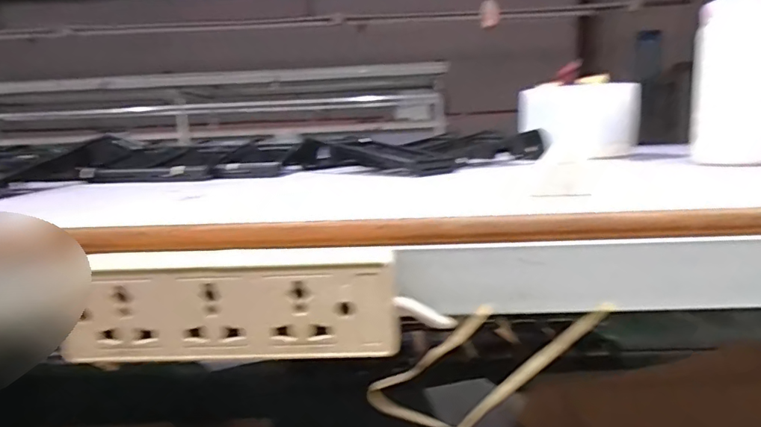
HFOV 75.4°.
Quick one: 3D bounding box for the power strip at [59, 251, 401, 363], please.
[{"bbox_3d":[-0.074,0.045,0.257,0.164,0.053,0.028,-2,9,1],"label":"power strip"}]

